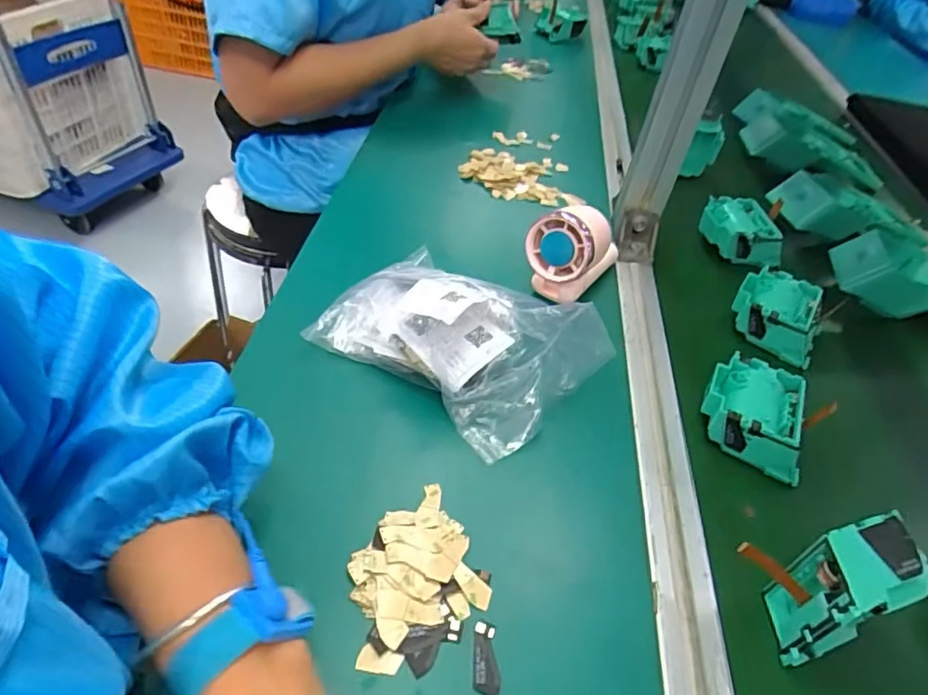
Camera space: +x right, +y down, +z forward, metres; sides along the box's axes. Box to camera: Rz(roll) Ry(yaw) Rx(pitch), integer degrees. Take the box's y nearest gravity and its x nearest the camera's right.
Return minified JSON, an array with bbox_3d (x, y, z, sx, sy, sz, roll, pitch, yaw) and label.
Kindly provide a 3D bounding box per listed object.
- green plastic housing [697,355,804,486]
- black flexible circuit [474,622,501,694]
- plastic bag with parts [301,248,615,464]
[{"bbox_3d":[0.217,0.047,0.442,0.070,0.034,0.078,21,45,12],"label":"green plastic housing"},{"bbox_3d":[0.012,0.163,0.309,0.014,0.004,0.036,5,44,-4],"label":"black flexible circuit"},{"bbox_3d":[-0.001,-0.019,0.452,0.197,0.077,0.144,29,47,20],"label":"plastic bag with parts"}]

